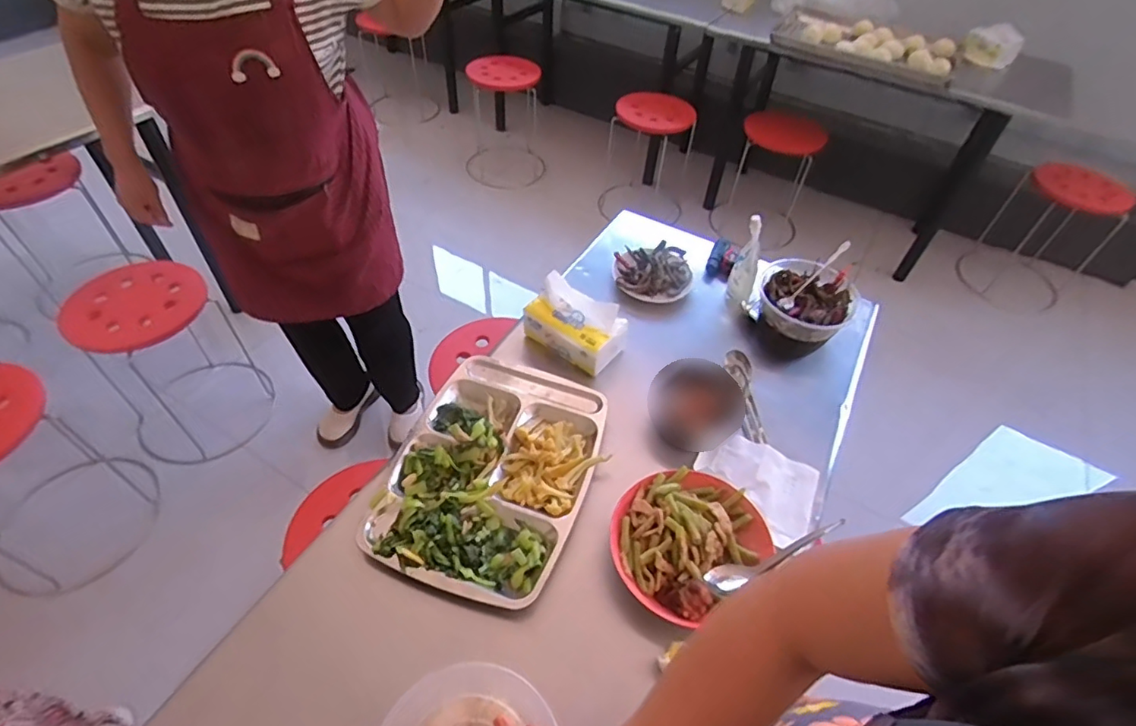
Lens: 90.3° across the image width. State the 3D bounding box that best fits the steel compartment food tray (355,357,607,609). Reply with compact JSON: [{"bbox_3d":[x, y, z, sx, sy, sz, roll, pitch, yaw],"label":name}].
[{"bbox_3d":[-0.098,0.137,0.759,0.242,0.030,0.335,17,50,11],"label":"steel compartment food tray"}]

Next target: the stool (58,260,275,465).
[{"bbox_3d":[-1.024,-0.011,1.474,0.301,0.421,0.336,-35,59,-29],"label":"stool"}]

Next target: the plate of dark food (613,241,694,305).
[{"bbox_3d":[0.158,-0.172,1.050,0.142,0.042,0.133,2,49,-2],"label":"plate of dark food"}]

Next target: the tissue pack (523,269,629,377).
[{"bbox_3d":[0.015,-0.067,0.906,0.150,0.084,0.101,32,54,22],"label":"tissue pack"}]

